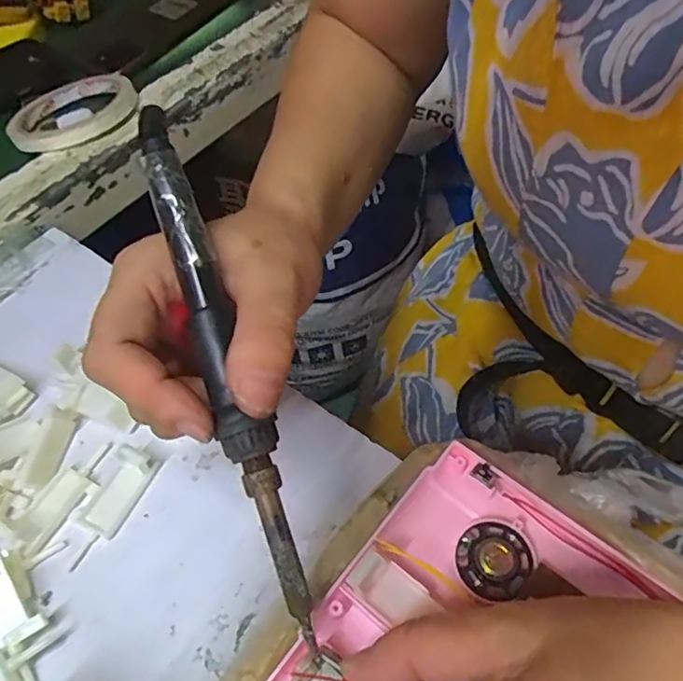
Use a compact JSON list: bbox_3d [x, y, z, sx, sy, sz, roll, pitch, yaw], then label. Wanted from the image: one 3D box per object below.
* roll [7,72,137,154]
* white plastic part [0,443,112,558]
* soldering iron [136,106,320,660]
[{"bbox_3d":[-0.208,-0.179,0.442,0.096,0.014,0.098,-3,55,4],"label":"roll"},{"bbox_3d":[-0.135,0.072,0.274,0.020,0.013,0.057,29,62,23],"label":"white plastic part"},{"bbox_3d":[-0.042,0.009,0.206,0.018,0.025,0.188,-18,83,-7],"label":"soldering iron"}]

